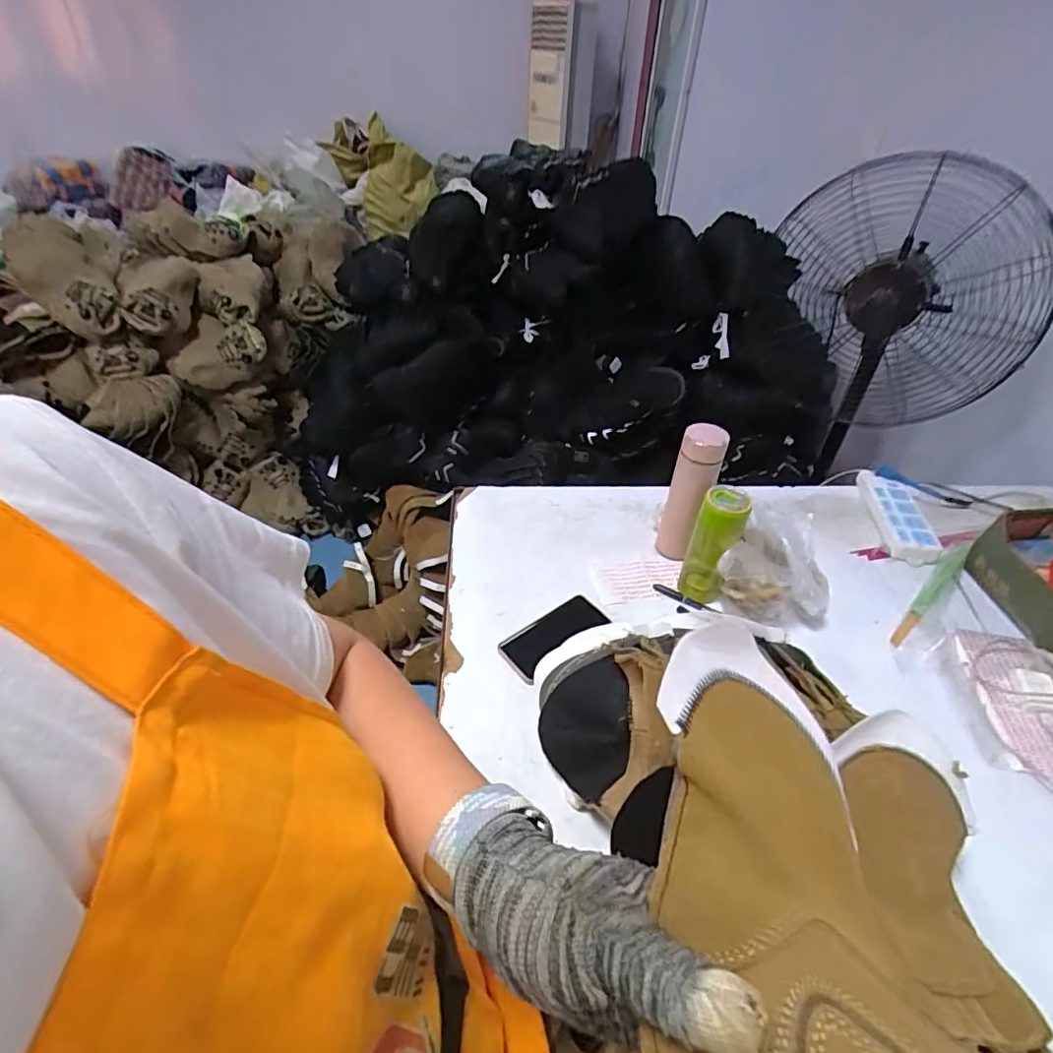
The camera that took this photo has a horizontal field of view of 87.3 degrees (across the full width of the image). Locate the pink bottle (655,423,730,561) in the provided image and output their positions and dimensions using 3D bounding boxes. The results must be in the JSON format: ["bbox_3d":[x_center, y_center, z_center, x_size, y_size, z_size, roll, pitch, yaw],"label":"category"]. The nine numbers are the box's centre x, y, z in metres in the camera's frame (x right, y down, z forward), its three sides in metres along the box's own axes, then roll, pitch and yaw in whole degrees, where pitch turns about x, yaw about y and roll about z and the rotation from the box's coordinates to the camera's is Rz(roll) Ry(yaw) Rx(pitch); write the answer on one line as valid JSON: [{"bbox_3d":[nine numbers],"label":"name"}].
[{"bbox_3d":[0.258,-0.047,0.876,0.067,0.230,0.058,16,43,16],"label":"pink bottle"}]

